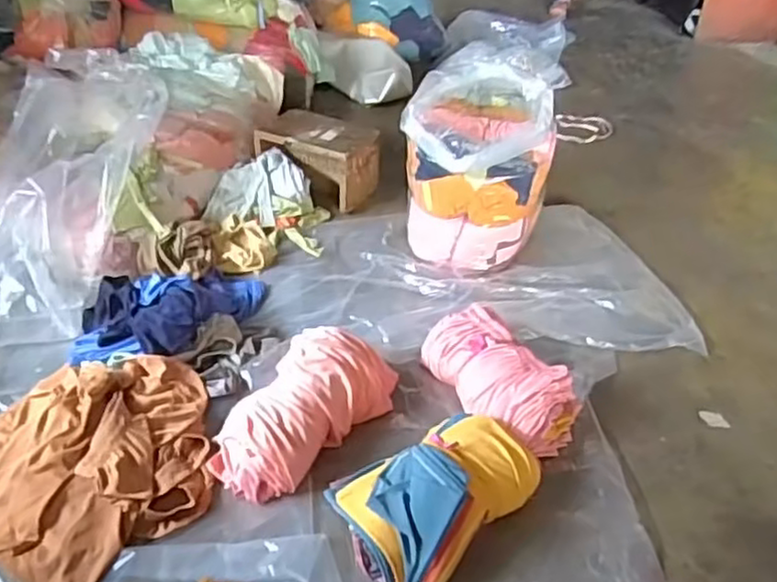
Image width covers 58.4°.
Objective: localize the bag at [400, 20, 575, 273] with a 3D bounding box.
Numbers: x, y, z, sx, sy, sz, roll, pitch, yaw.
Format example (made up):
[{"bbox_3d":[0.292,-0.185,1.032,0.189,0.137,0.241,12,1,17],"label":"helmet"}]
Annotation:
[{"bbox_3d":[0.240,-0.352,1.832,0.342,0.327,0.521,10,40,9],"label":"bag"}]

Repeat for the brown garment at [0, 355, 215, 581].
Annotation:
[{"bbox_3d":[-0.511,0.283,1.205,0.404,0.083,0.431,-17,44,-22],"label":"brown garment"}]

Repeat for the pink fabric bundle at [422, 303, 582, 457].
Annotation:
[{"bbox_3d":[0.217,0.161,1.372,0.185,0.126,0.345,-25,47,-30],"label":"pink fabric bundle"}]

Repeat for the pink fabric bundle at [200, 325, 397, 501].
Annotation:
[{"bbox_3d":[-0.153,0.212,1.296,0.168,0.127,0.375,29,46,28],"label":"pink fabric bundle"}]

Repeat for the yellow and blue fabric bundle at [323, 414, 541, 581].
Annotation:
[{"bbox_3d":[0.090,0.330,1.158,0.339,0.126,0.229,-18,42,-24],"label":"yellow and blue fabric bundle"}]

